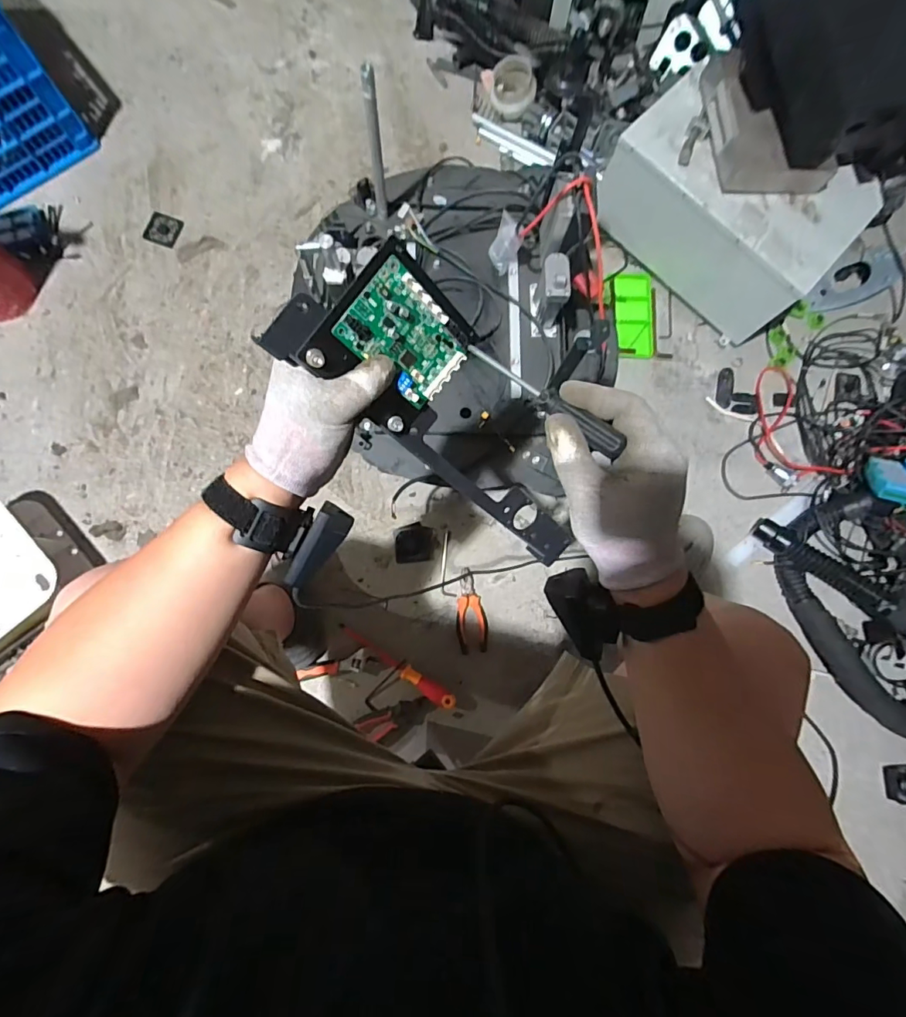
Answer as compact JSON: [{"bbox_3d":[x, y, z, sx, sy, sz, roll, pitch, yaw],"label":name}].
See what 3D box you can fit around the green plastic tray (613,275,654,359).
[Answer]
[{"bbox_3d":[0.386,-0.412,1.038,0.082,0.009,0.183,1,81,-4],"label":"green plastic tray"}]

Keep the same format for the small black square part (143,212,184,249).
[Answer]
[{"bbox_3d":[-0.605,-0.584,1.020,0.070,0.004,0.068,18,80,-1],"label":"small black square part"}]

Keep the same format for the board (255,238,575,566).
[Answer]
[{"bbox_3d":[0.012,-0.048,0.438,0.041,0.373,0.106,29,77,44],"label":"board"}]

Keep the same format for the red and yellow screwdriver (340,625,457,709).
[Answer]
[{"bbox_3d":[-0.101,0.286,0.887,0.244,0.024,0.026,35,80,2],"label":"red and yellow screwdriver"}]

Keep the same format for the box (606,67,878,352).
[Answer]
[{"bbox_3d":[0.524,-0.584,0.970,0.430,0.207,0.247,39,80,3],"label":"box"}]

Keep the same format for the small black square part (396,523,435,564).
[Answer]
[{"bbox_3d":[-0.074,0.067,0.947,0.076,0.012,0.072,-6,81,-5],"label":"small black square part"}]

